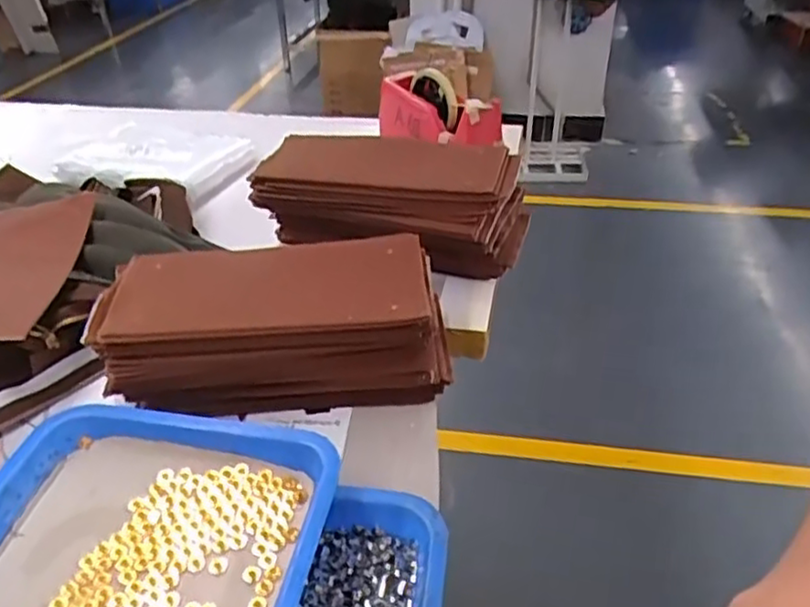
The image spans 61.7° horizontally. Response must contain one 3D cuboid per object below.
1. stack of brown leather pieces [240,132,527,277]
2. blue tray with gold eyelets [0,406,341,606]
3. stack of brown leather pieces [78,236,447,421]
[{"bbox_3d":[-0.014,-0.114,0.743,0.284,0.090,0.137,12,39,16],"label":"stack of brown leather pieces"},{"bbox_3d":[-0.171,0.174,0.382,0.219,0.035,0.272,6,35,10],"label":"blue tray with gold eyelets"},{"bbox_3d":[-0.111,0.018,0.585,0.278,0.094,0.121,-4,37,-4],"label":"stack of brown leather pieces"}]

